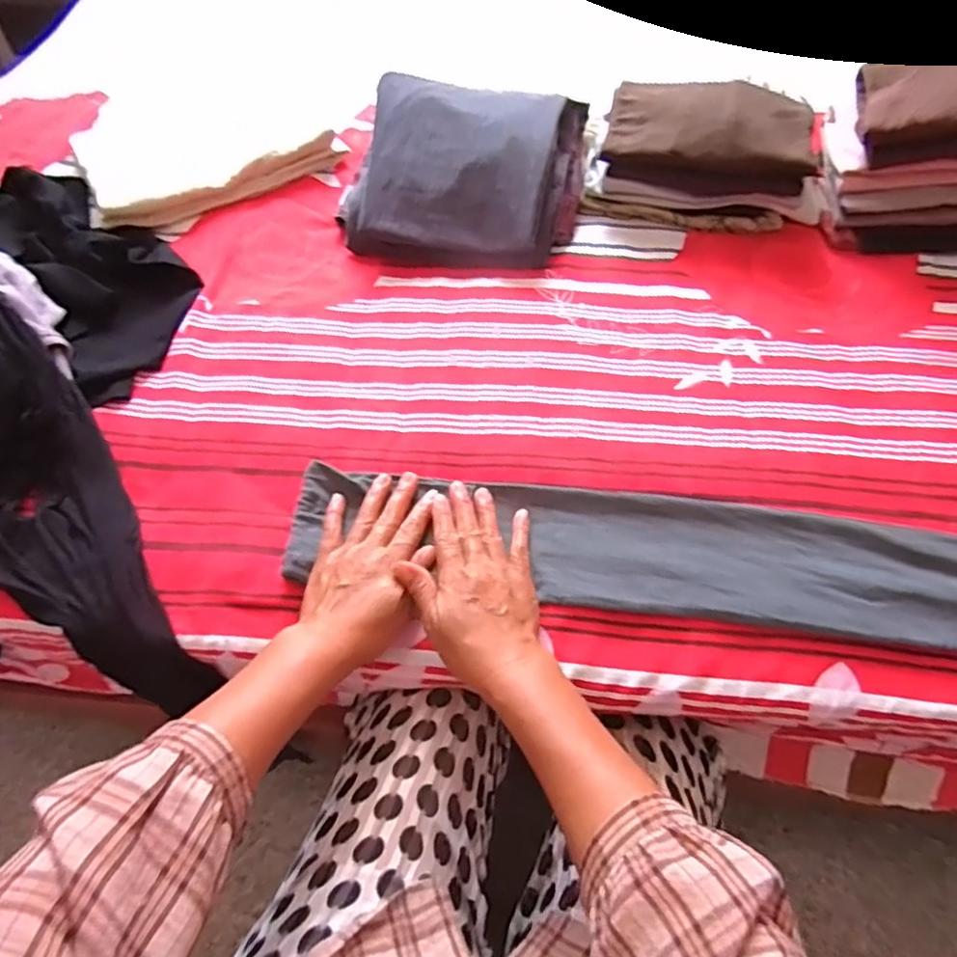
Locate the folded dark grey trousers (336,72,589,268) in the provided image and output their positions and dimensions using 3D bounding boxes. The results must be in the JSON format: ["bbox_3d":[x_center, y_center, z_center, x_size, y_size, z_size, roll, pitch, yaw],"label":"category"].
[{"bbox_3d":[-0.008,-0.369,0.749,0.256,0.106,0.229,9,57,8],"label":"folded dark grey trousers"}]

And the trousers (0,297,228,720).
[{"bbox_3d":[-0.430,0.049,0.572,0.221,0.096,0.448,-33,79,-18],"label":"trousers"}]

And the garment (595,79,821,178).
[{"bbox_3d":[0.265,-0.410,0.722,0.224,0.043,0.134,11,59,11],"label":"garment"}]

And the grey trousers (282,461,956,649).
[{"bbox_3d":[0.188,0.065,0.520,0.694,0.026,0.107,7,56,7],"label":"grey trousers"}]

